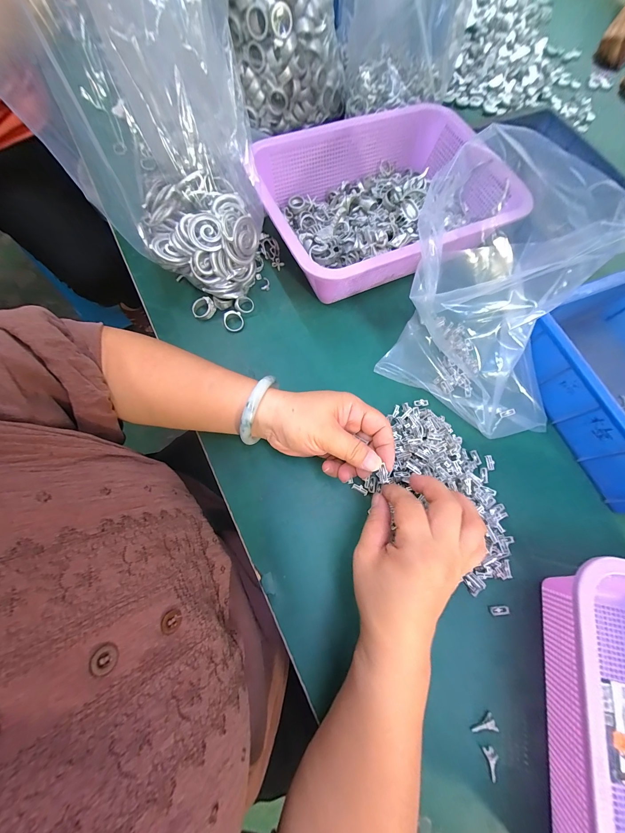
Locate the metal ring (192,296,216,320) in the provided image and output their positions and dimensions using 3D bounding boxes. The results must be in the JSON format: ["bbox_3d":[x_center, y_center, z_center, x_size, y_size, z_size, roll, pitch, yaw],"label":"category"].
[{"bbox_3d":[-0.134,-0.133,0.340,0.028,0.016,0.022,-27,76,-10],"label":"metal ring"}]

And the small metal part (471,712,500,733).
[{"bbox_3d":[0.144,0.261,0.233,0.021,0.008,0.007,-28,76,3],"label":"small metal part"}]

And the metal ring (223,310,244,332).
[{"bbox_3d":[-0.097,-0.117,0.341,0.023,0.011,0.024,1,73,-2],"label":"metal ring"}]

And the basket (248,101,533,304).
[{"bbox_3d":[0.086,-0.272,0.363,0.299,0.080,0.224,-25,76,-10],"label":"basket"}]

